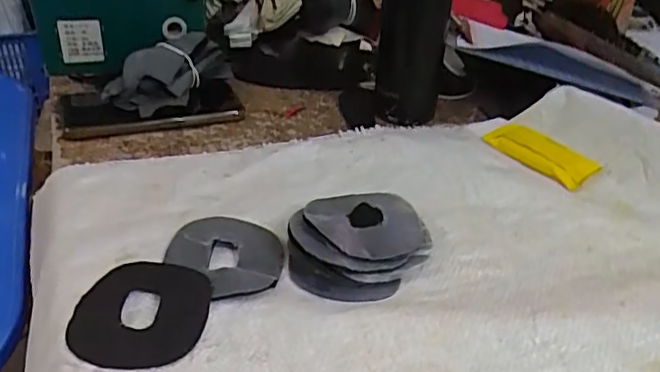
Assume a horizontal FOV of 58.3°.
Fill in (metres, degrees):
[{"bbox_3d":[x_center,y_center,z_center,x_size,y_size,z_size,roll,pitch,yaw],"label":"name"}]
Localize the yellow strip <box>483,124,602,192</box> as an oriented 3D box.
[{"bbox_3d":[0.190,-0.033,0.543,0.041,0.016,0.100,-22,42,-33],"label":"yellow strip"}]

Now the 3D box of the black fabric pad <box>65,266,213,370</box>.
[{"bbox_3d":[-0.111,0.073,0.353,0.074,0.008,0.081,3,34,-6],"label":"black fabric pad"}]

